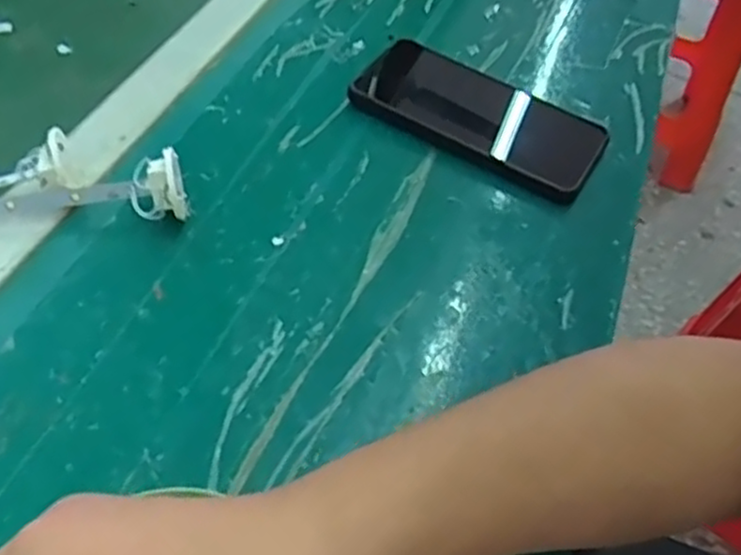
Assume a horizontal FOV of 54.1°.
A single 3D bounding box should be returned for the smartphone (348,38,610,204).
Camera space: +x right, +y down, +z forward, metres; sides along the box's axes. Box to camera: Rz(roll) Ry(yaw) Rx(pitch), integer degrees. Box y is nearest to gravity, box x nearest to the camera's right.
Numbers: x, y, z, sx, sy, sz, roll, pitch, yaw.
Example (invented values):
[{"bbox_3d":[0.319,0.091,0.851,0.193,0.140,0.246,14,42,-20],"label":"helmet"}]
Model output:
[{"bbox_3d":[0.072,-0.109,0.483,0.162,0.015,0.079,27,52,17],"label":"smartphone"}]

